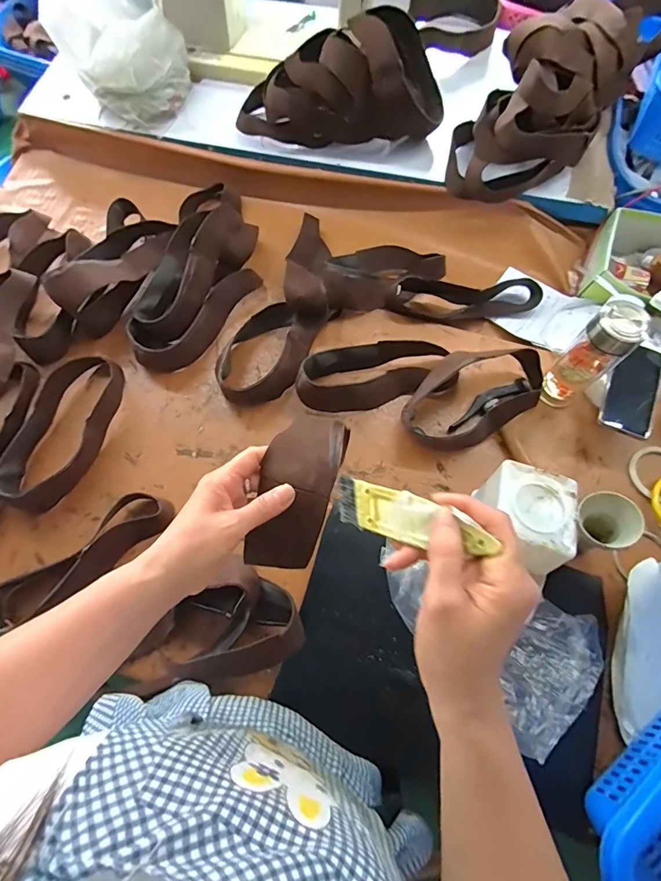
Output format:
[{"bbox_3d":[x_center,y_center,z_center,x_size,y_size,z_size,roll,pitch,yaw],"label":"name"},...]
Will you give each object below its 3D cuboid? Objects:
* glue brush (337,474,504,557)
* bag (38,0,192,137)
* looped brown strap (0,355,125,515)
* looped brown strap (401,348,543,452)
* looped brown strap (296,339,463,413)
[{"bbox_3d":[0.055,0.056,0.317,0.130,0.006,0.036,11,85,44],"label":"glue brush"},{"bbox_3d":[-0.396,-0.775,0.857,0.206,0.167,0.225,25,71,9],"label":"bag"},{"bbox_3d":[-0.420,-0.020,0.698,0.110,0.050,0.272,13,70,5],"label":"looped brown strap"},{"bbox_3d":[0.239,-0.079,0.726,0.254,0.082,0.145,-36,74,-12],"label":"looped brown strap"},{"bbox_3d":[0.079,-0.118,0.755,0.276,0.057,0.104,-13,70,-5],"label":"looped brown strap"}]

